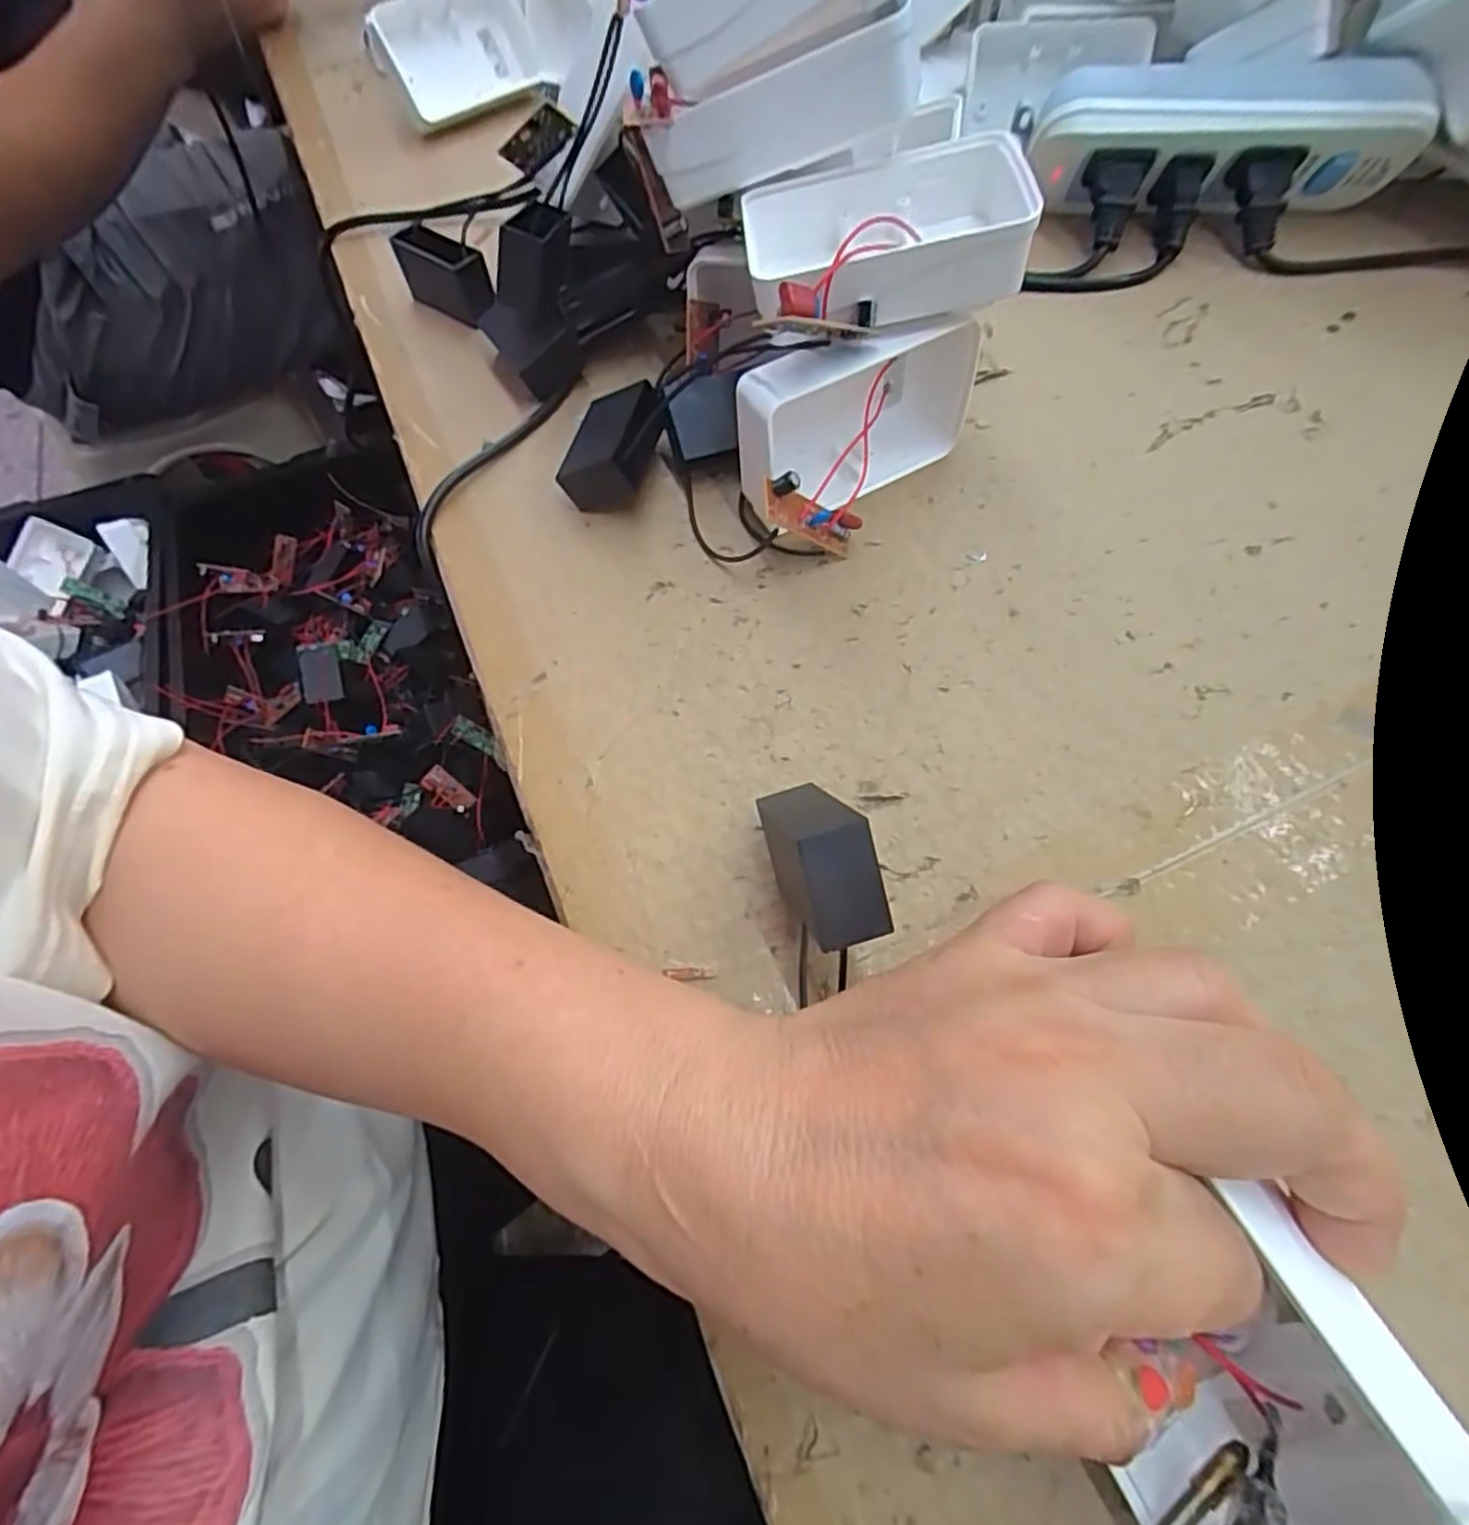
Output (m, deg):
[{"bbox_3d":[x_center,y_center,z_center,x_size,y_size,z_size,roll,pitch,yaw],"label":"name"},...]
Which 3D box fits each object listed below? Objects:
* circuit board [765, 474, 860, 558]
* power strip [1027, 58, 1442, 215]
[{"bbox_3d":[0.028,-0.087,0.258,0.015,0.044,0.011,-36,54,35],"label":"circuit board"},{"bbox_3d":[0.229,-0.293,0.348,0.168,0.061,0.040,3,62,4],"label":"power strip"}]

